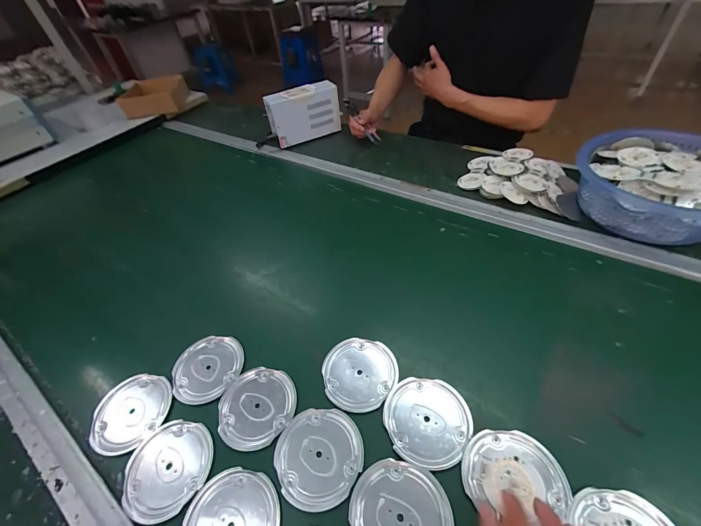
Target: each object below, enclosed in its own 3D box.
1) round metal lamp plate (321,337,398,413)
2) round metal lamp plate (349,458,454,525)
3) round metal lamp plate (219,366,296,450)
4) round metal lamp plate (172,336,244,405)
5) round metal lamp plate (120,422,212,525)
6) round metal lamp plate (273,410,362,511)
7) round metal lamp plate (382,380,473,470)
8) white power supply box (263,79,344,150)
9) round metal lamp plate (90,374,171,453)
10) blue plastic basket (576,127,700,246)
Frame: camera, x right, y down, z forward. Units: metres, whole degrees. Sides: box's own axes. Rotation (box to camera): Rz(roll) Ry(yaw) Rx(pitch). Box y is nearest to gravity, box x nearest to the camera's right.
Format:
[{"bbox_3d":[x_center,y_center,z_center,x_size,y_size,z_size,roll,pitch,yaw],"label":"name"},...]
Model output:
[{"bbox_3d":[0.013,0.156,0.445,0.100,0.009,0.104,-4,47,4],"label":"round metal lamp plate"},{"bbox_3d":[0.054,0.274,0.331,0.104,0.004,0.102,-4,47,4],"label":"round metal lamp plate"},{"bbox_3d":[-0.129,0.197,0.428,0.104,0.005,0.103,-4,47,4],"label":"round metal lamp plate"},{"bbox_3d":[-0.219,0.161,0.475,0.096,0.017,0.102,-4,47,4],"label":"round metal lamp plate"},{"bbox_3d":[-0.229,0.256,0.389,0.102,0.009,0.102,-4,47,4],"label":"round metal lamp plate"},{"bbox_3d":[-0.040,0.234,0.381,0.103,0.004,0.104,-4,47,4],"label":"round metal lamp plate"},{"bbox_3d":[0.098,0.199,0.397,0.103,0.005,0.107,-4,47,4],"label":"round metal lamp plate"},{"bbox_3d":[-0.137,-0.441,0.937,0.214,0.150,0.059,-15,49,-9],"label":"white power supply box"},{"bbox_3d":[-0.313,0.211,0.441,0.089,0.019,0.103,10,50,16],"label":"round metal lamp plate"},{"bbox_3d":[0.563,-0.144,0.572,0.258,0.111,0.236,22,54,25],"label":"blue plastic basket"}]

